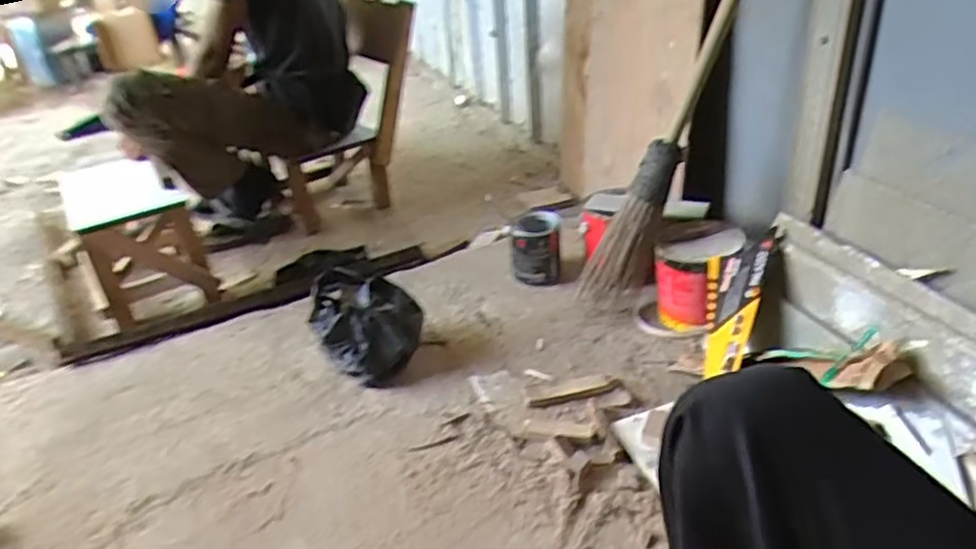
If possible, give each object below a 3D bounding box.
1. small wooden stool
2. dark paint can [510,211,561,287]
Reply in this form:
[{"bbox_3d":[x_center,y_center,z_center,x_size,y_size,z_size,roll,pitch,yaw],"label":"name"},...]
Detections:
[{"bbox_3d":[-0.834,-0.106,1.645,0.238,0.248,0.428,-23,34,-25],"label":"small wooden stool"},{"bbox_3d":[0.102,-0.053,1.485,0.102,0.130,0.119,0,31,12],"label":"dark paint can"}]

